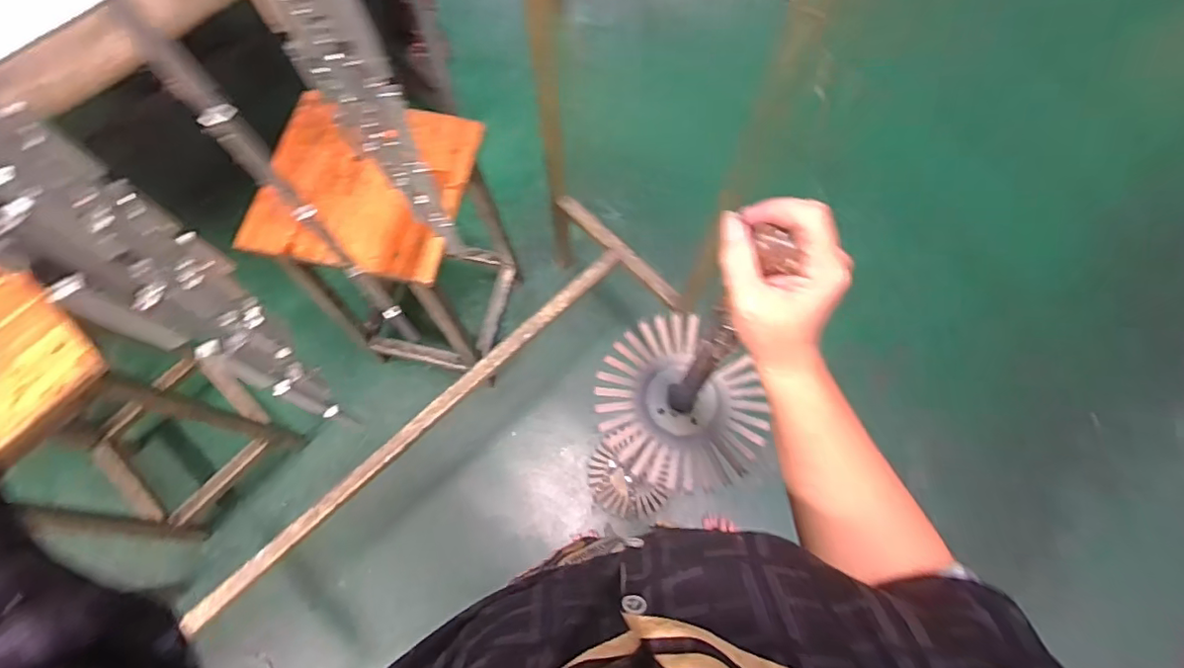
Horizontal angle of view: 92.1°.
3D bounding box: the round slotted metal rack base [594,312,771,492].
[{"bbox_3d":[0.101,0.081,0.677,0.188,0.046,0.202,0,71,-1],"label":"round slotted metal rack base"}]

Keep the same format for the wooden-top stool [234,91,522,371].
[{"bbox_3d":[-0.365,-0.140,1.167,0.321,0.619,0.291,11,71,3],"label":"wooden-top stool"}]

